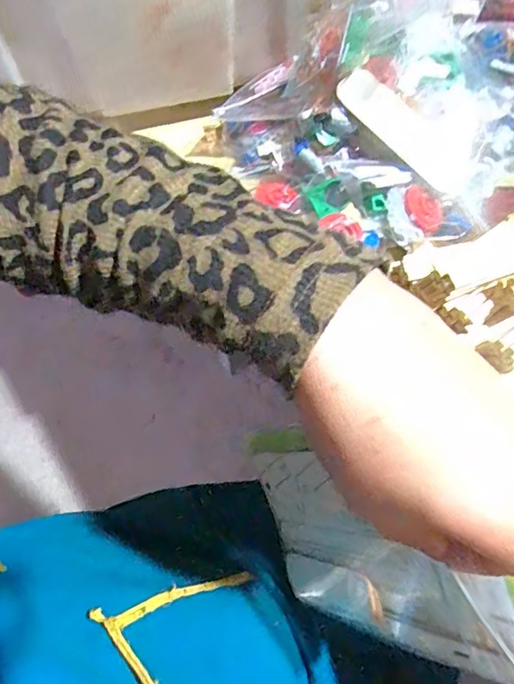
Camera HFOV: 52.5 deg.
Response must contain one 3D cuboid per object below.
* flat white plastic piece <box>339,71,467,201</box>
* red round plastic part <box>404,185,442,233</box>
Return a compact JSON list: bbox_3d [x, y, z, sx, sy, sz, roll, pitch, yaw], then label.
[{"bbox_3d":[0.102,-0.145,0.355,0.105,0.004,0.034,40,98,-3],"label":"flat white plastic piece"},{"bbox_3d":[0.110,-0.089,0.345,0.030,0.005,0.029,6,75,-23],"label":"red round plastic part"}]

